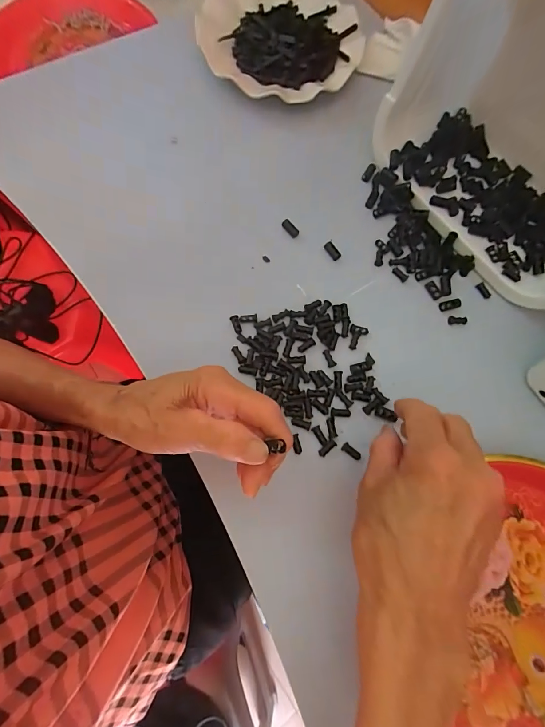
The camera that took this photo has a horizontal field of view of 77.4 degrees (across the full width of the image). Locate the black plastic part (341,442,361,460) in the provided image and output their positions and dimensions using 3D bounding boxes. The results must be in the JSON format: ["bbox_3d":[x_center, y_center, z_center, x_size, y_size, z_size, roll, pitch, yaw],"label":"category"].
[{"bbox_3d":[0.065,0.073,0.281,0.017,0.007,0.007,40,76,10],"label":"black plastic part"}]

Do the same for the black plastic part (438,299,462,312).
[{"bbox_3d":[0.167,-0.055,0.319,0.019,0.004,0.009,-10,74,-5],"label":"black plastic part"}]

